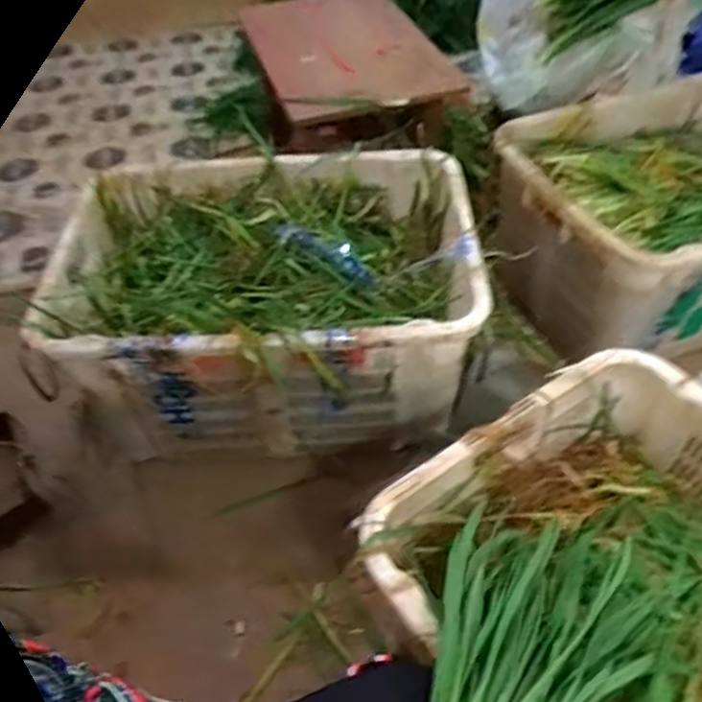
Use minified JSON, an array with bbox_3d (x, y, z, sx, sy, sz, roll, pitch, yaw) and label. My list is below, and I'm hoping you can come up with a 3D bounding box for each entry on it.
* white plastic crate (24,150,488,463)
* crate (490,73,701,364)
[{"bbox_3d":[-0.154,-0.118,1.262,0.734,0.336,0.592,1,48,2],"label":"white plastic crate"},{"bbox_3d":[0.703,-0.287,1.399,0.712,0.355,0.531,-15,49,-12],"label":"crate"}]

